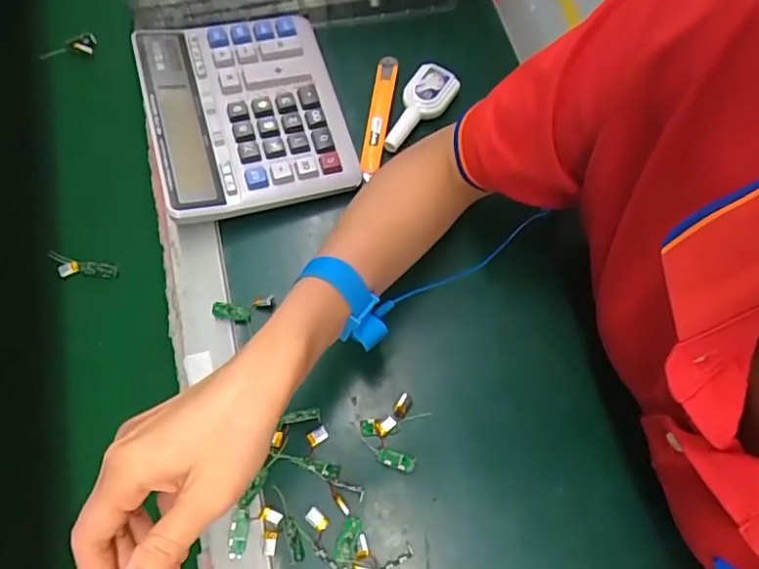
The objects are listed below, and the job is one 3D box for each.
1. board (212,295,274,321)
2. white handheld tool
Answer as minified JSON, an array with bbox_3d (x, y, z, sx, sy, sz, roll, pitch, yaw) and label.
[{"bbox_3d":[-0.106,0.020,0.439,0.048,0.005,0.017,-8,98,-2],"label":"board"},{"bbox_3d":[0.032,-0.157,0.495,0.038,0.021,0.090,37,73,12],"label":"white handheld tool"}]

